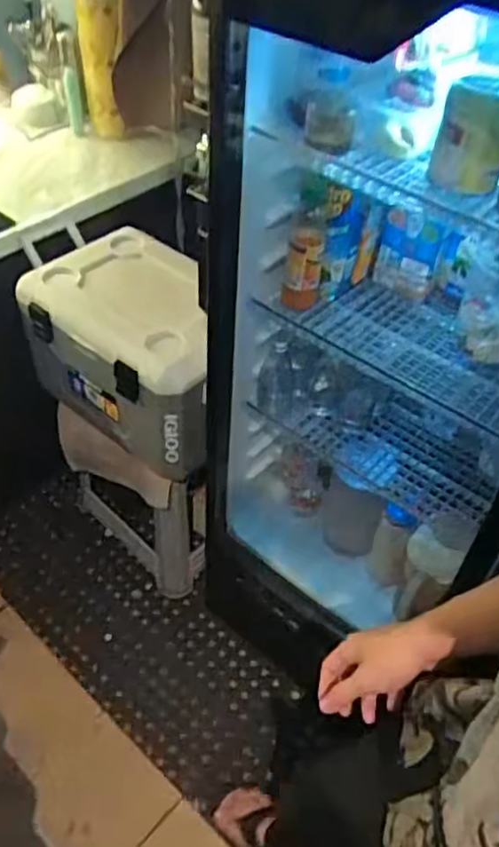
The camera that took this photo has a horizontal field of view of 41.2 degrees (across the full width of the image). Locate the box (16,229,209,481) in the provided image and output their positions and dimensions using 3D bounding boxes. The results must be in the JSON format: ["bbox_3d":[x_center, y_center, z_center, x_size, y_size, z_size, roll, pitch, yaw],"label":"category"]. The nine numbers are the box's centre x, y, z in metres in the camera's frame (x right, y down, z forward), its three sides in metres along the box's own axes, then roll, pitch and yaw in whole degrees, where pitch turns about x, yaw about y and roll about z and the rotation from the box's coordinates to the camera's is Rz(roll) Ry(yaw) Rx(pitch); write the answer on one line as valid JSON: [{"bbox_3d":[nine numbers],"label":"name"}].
[{"bbox_3d":[-0.209,-0.145,1.399,0.424,0.309,0.307,34,55,25],"label":"box"}]

